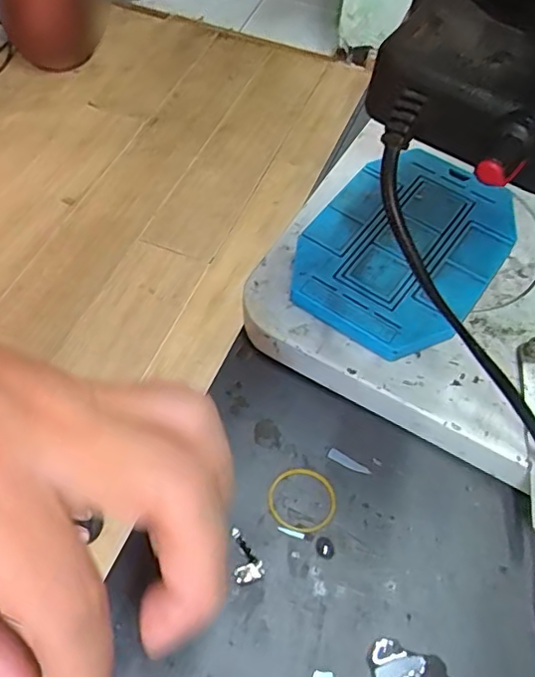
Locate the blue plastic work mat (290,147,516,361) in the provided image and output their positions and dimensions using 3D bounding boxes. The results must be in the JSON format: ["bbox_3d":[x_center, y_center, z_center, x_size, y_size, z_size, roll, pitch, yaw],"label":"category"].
[{"bbox_3d":[0.067,-0.047,0.281,0.085,0.016,0.113,33,62,17],"label":"blue plastic work mat"}]

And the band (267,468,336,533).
[{"bbox_3d":[0.015,0.069,0.247,0.028,0.004,0.029,1,58,-2],"label":"band"}]

